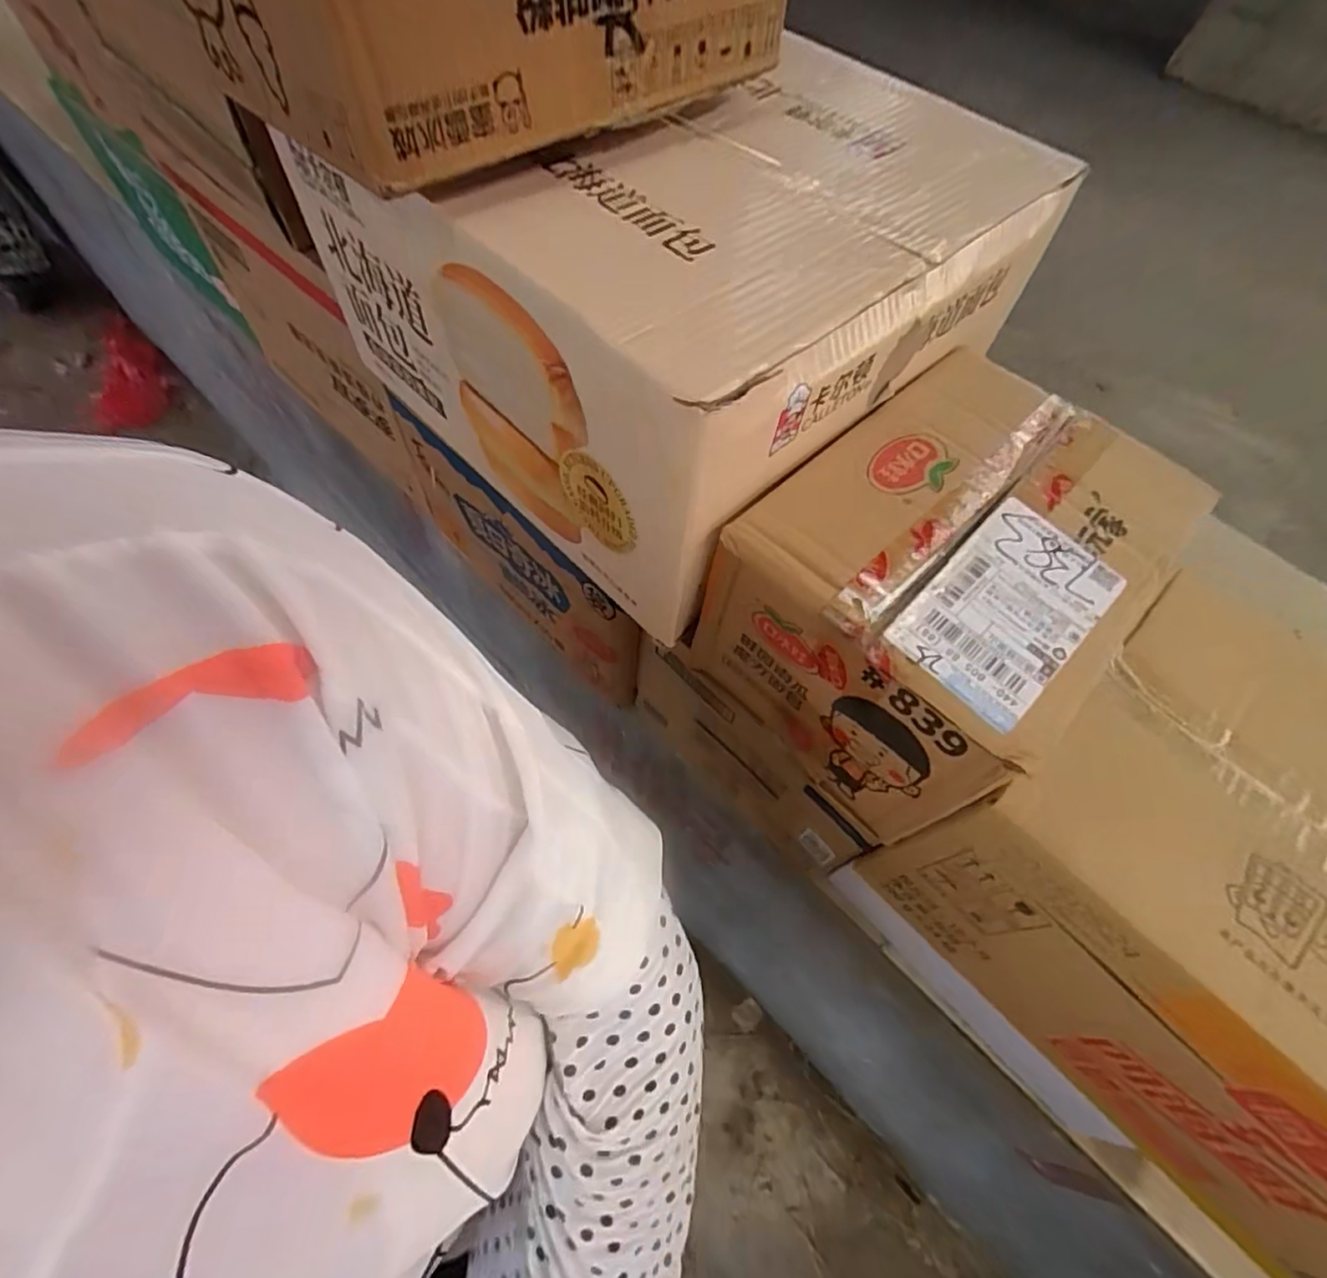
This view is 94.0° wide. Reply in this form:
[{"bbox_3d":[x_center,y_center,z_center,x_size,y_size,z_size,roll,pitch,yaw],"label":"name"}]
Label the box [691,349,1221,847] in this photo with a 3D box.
[{"bbox_3d":[0.175,-0.034,0.407,0.239,0.152,0.188,-39,71,-19],"label":"box"}]

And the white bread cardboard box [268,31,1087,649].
[{"bbox_3d":[-0.027,-0.249,0.441,0.400,0.198,0.305,37,68,15],"label":"white bread cardboard box"}]

